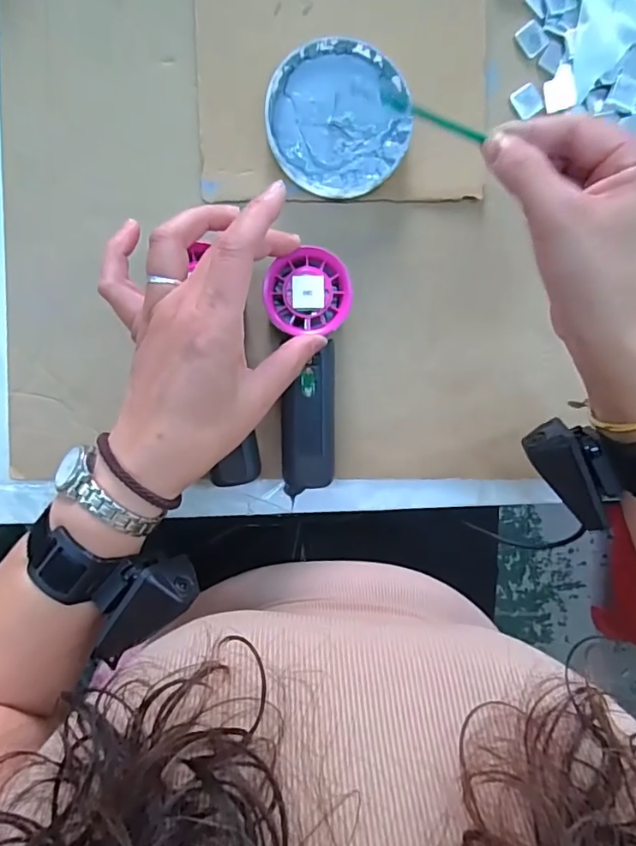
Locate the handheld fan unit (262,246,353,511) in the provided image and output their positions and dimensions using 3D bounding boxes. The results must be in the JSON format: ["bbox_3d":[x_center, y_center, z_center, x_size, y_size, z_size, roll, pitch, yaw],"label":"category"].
[{"bbox_3d":[-0.007,-0.028,0.358,0.052,0.031,0.169,0,104,-4],"label":"handheld fan unit"}]

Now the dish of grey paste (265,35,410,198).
[{"bbox_3d":[0.015,-0.212,0.367,0.097,0.016,0.101,-24,95,-2],"label":"dish of grey paste"}]

